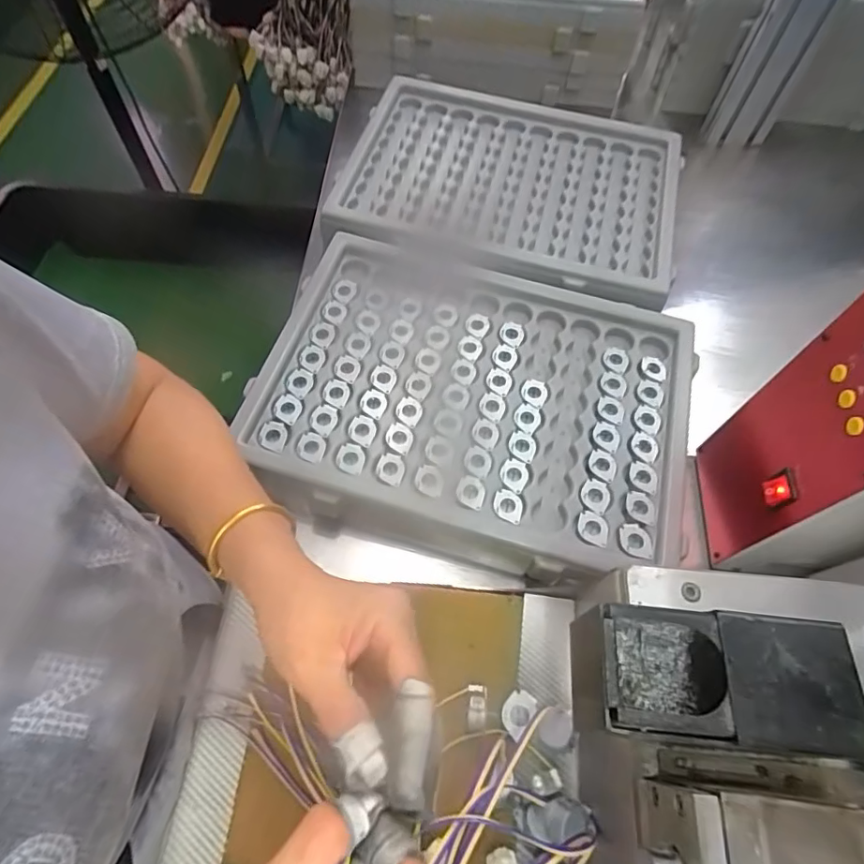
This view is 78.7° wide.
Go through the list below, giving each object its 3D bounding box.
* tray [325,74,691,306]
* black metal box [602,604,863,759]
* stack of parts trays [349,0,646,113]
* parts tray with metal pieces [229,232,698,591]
[{"bbox_3d":[0.096,-0.302,0.637,0.394,0.027,0.304,13,61,4],"label":"tray"},{"bbox_3d":[0.131,0.118,0.255,0.108,0.062,0.059,6,61,2],"label":"black metal box"},{"bbox_3d":[0.085,-0.657,0.796,0.383,0.123,0.349,1,61,-1],"label":"stack of parts trays"},{"bbox_3d":[0.038,-0.023,0.511,0.388,0.060,0.302,18,61,6],"label":"parts tray with metal pieces"}]

